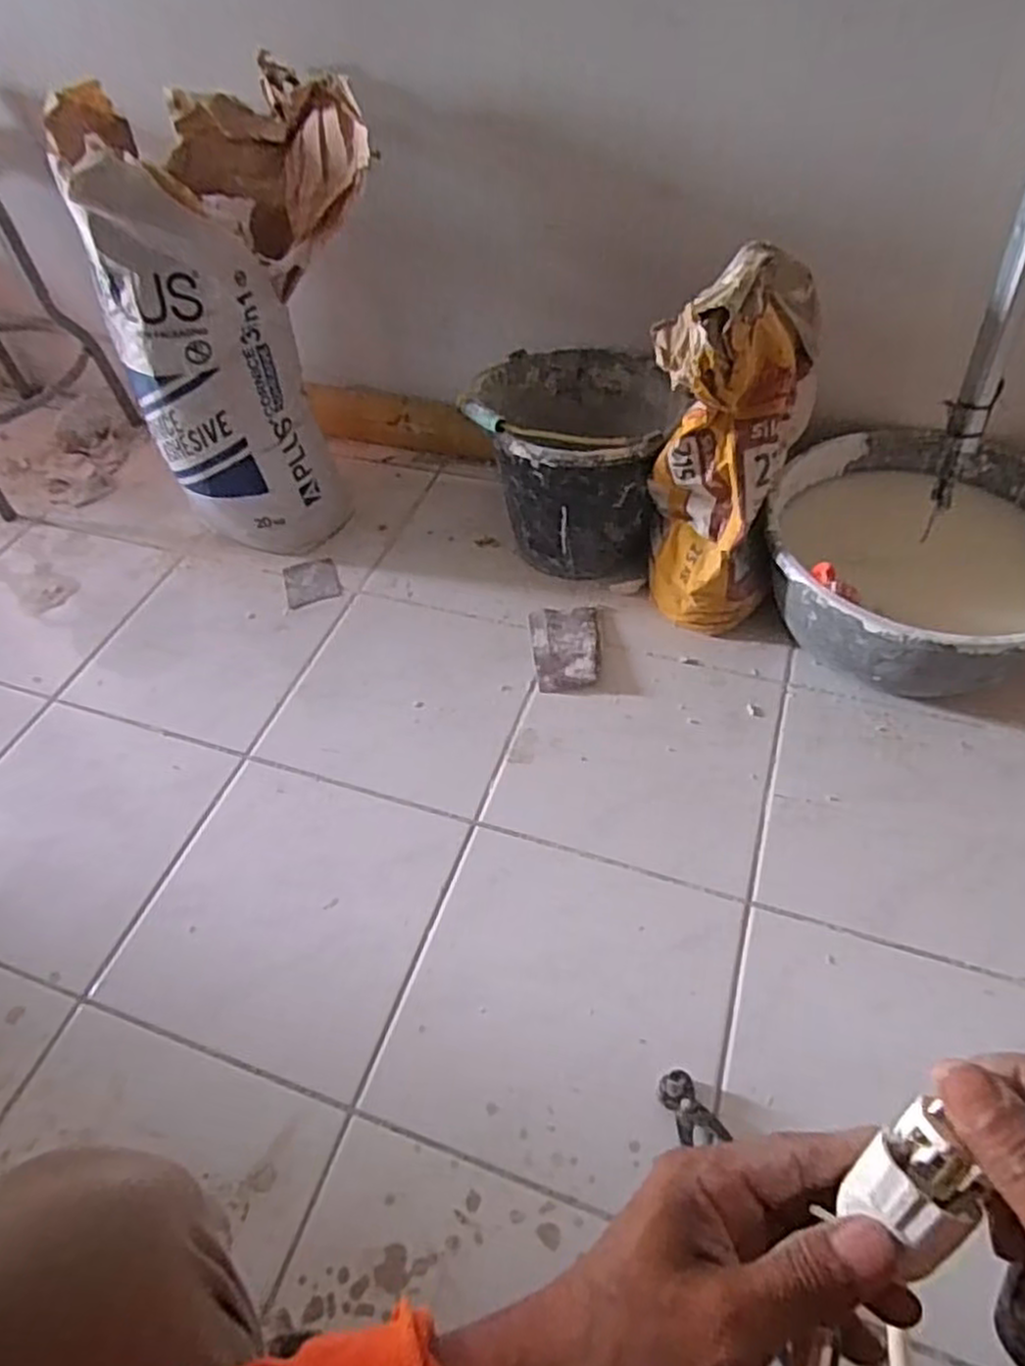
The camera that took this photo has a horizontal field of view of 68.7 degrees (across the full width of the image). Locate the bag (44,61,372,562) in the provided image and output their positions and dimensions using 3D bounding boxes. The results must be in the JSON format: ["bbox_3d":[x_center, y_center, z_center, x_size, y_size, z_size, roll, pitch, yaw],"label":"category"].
[{"bbox_3d":[-0.353,-0.483,1.062,0.350,0.531,0.294,-16,51,-8],"label":"bag"}]

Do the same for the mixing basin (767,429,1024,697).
[{"bbox_3d":[0.498,-0.127,0.928,0.356,0.168,0.345,-2,51,3],"label":"mixing basin"}]

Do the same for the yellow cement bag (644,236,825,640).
[{"bbox_3d":[0.252,-0.270,0.887,0.159,0.444,0.185,12,53,15],"label":"yellow cement bag"}]

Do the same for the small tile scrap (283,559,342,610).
[{"bbox_3d":[-0.300,-0.152,1.121,0.078,0.004,0.094,-17,51,-9],"label":"small tile scrap"}]

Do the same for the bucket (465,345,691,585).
[{"bbox_3d":[0.086,-0.312,1.046,0.254,0.268,0.281,-3,51,2],"label":"bucket"}]

